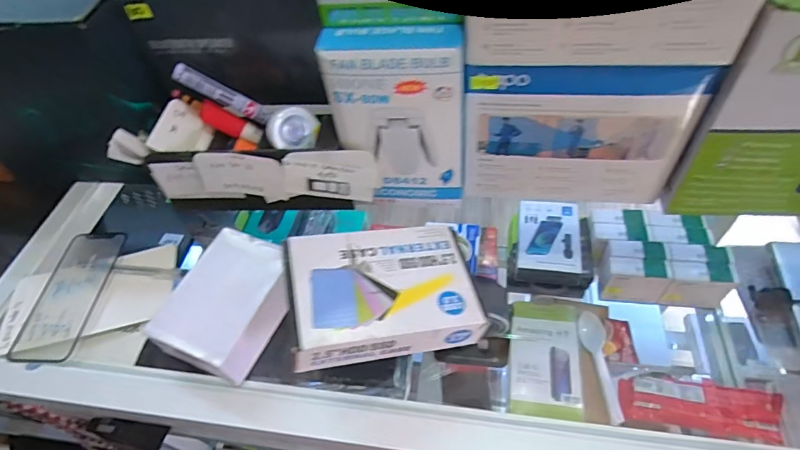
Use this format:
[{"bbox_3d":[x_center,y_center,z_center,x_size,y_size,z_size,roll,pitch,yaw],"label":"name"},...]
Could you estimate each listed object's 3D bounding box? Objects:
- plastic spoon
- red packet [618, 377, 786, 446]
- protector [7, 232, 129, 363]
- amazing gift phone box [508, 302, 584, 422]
[{"bbox_3d":[0.261,0.183,0.592,0.031,0.022,0.139,-3,50,3],"label":"plastic spoon"},{"bbox_3d":[0.362,0.220,0.546,0.174,0.030,0.061,4,52,11],"label":"red packet"},{"bbox_3d":[-0.324,0.066,0.448,0.065,0.004,0.137,0,55,9],"label":"protector"},{"bbox_3d":[0.193,0.175,0.607,0.088,0.016,0.157,4,51,9],"label":"amazing gift phone box"}]

